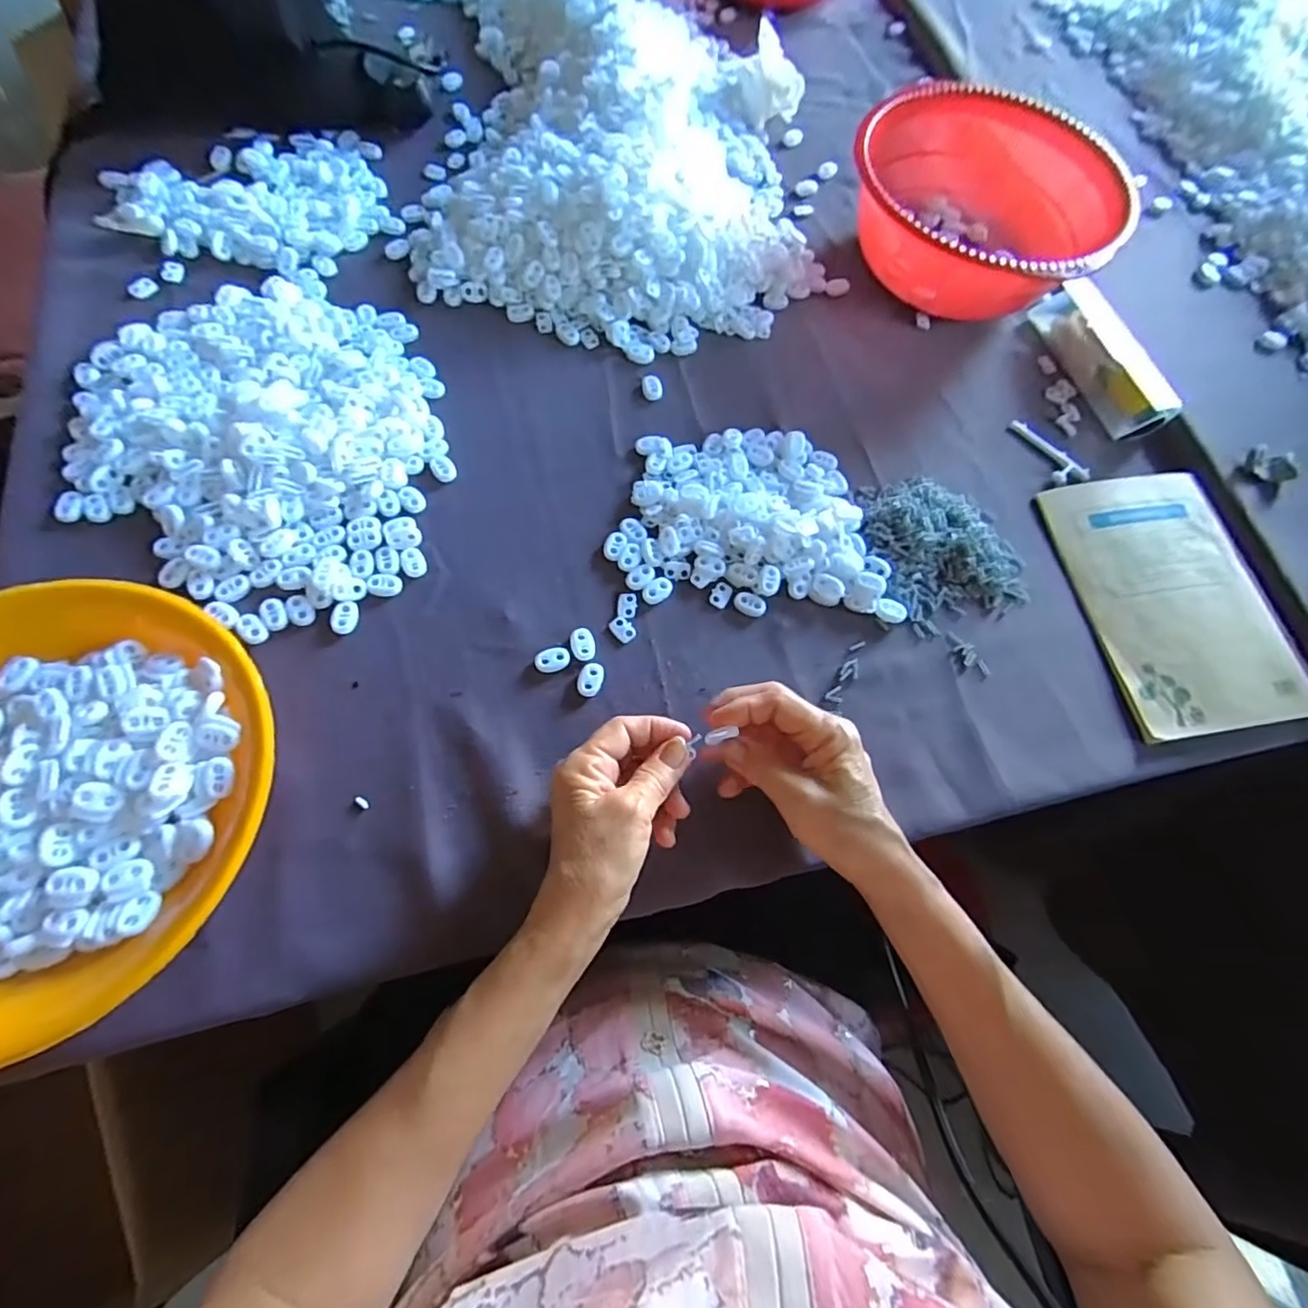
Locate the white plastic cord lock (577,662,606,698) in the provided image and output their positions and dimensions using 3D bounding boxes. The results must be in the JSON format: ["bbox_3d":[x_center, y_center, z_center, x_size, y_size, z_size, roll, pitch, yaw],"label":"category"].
[{"bbox_3d":[-0.042,0.017,0.390,0.015,0.005,0.024,18,68,1],"label":"white plastic cord lock"}]

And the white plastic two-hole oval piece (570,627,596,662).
[{"bbox_3d":[-0.047,-0.007,0.394,0.016,0.004,0.023,-8,70,-9],"label":"white plastic two-hole oval piece"}]

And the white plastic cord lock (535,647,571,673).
[{"bbox_3d":[-0.067,0.003,0.393,0.022,0.004,0.016,-11,71,-10],"label":"white plastic cord lock"}]

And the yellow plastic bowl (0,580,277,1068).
[{"bbox_3d":[-0.329,0.080,0.312,0.238,0.060,0.223,2,69,-5],"label":"yellow plastic bowl"}]

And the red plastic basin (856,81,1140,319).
[{"bbox_3d":[0.305,-0.433,0.553,0.228,0.089,0.273,19,68,2],"label":"red plastic basin"}]

